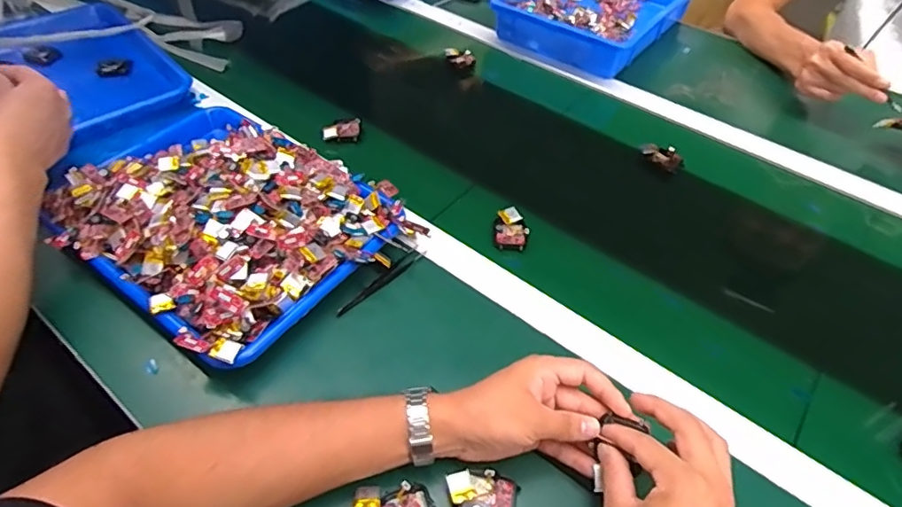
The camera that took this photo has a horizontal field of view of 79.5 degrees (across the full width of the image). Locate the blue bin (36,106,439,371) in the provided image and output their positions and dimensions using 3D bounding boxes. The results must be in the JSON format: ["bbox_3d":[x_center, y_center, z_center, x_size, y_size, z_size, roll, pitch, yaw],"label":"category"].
[{"bbox_3d":[-0.244,-0.046,0.577,0.345,0.074,0.258,28,53,21],"label":"blue bin"}]

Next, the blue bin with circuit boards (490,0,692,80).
[{"bbox_3d":[0.267,-0.444,0.971,0.253,0.060,0.346,28,53,20],"label":"blue bin with circuit boards"}]

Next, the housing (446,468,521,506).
[{"bbox_3d":[0.025,0.186,0.418,0.055,0.018,0.037,6,48,2],"label":"housing"}]

